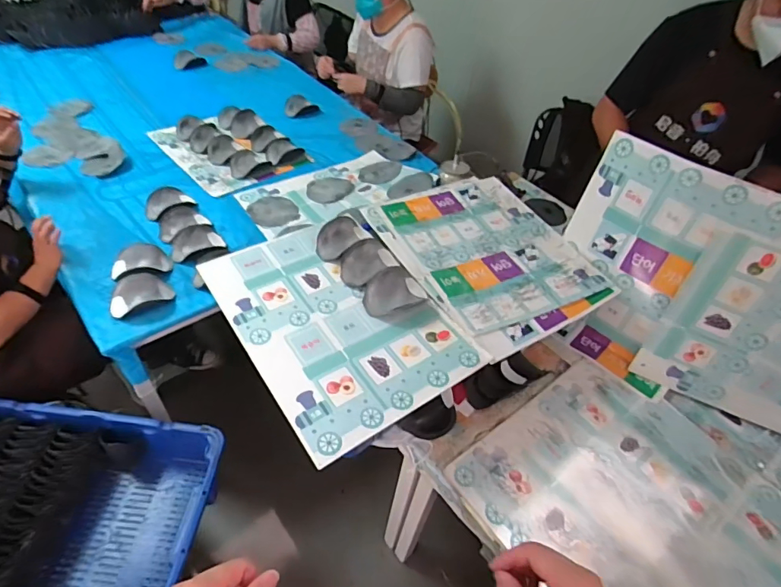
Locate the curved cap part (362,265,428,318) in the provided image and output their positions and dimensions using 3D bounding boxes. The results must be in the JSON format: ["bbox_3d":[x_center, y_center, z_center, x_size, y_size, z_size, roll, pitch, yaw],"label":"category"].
[{"bbox_3d":[0.008,-0.008,0.996,0.140,0.047,0.100,-17,51,-22],"label":"curved cap part"}]

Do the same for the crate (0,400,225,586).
[{"bbox_3d":[-0.760,0.514,1.083,0.668,0.181,0.440,7,46,0],"label":"crate"}]

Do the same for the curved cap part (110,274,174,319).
[{"bbox_3d":[-0.622,-0.004,1.158,0.139,0.029,0.117,-27,55,-28],"label":"curved cap part"}]

